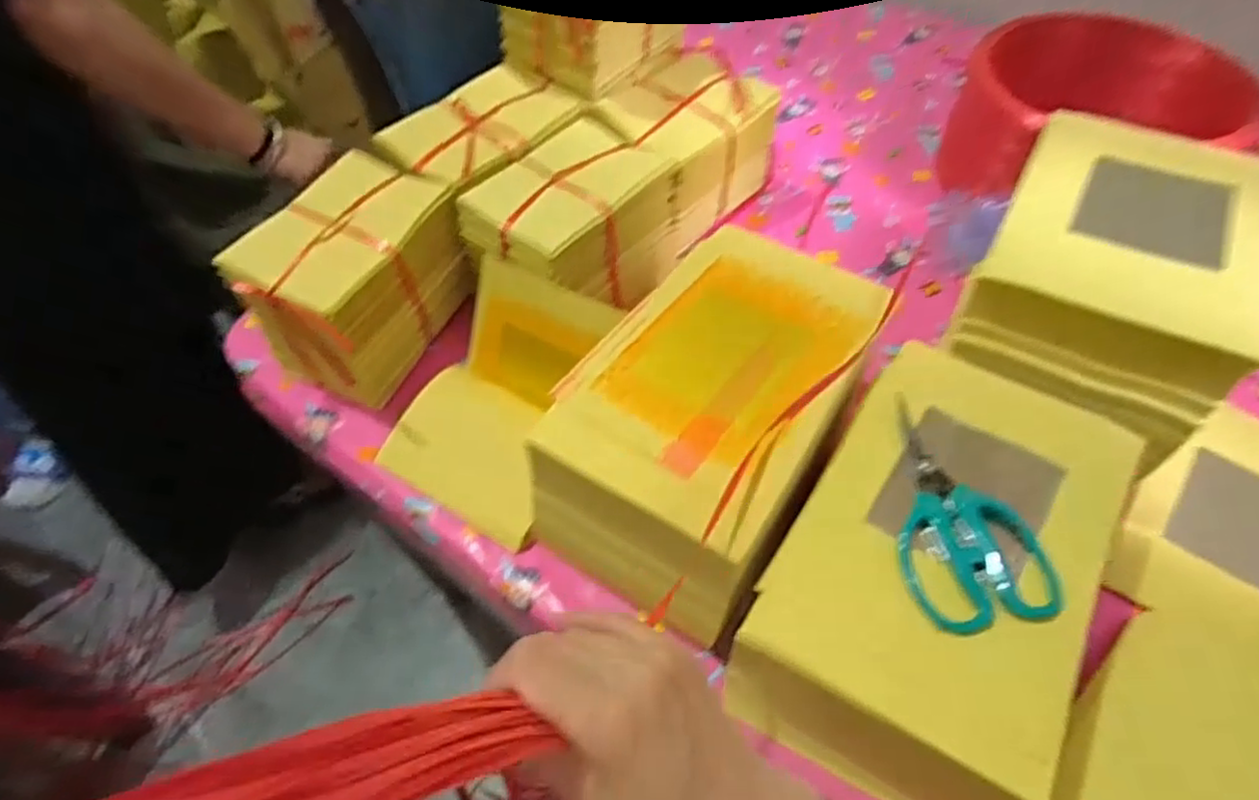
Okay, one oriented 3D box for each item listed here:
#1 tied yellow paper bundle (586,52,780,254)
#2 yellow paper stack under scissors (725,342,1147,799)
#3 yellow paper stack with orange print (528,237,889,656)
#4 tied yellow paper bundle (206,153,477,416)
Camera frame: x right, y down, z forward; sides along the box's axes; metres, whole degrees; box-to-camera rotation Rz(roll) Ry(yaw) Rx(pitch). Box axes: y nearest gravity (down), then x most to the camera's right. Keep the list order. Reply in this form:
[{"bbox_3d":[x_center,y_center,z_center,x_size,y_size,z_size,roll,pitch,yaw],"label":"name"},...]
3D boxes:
[{"bbox_3d":[0.059,-0.266,0.717,0.136,0.126,0.186,33,62,23],"label":"tied yellow paper bundle"},{"bbox_3d":[0.196,0.114,0.447,0.168,0.113,0.277,27,60,20],"label":"yellow paper stack under scissors"},{"bbox_3d":[0.063,0.013,0.502,0.170,0.113,0.268,27,60,20],"label":"yellow paper stack with orange print"},{"bbox_3d":[-0.241,-0.110,0.613,0.122,0.125,0.176,24,59,18],"label":"tied yellow paper bundle"}]

